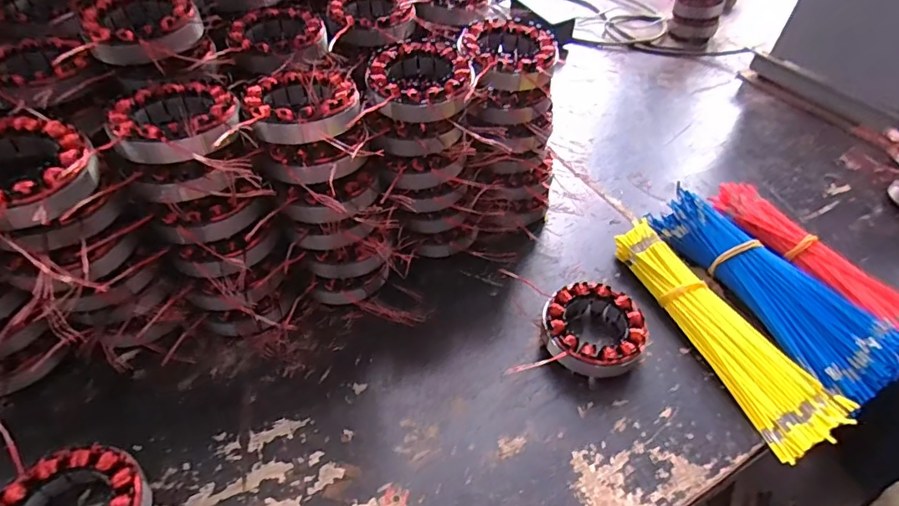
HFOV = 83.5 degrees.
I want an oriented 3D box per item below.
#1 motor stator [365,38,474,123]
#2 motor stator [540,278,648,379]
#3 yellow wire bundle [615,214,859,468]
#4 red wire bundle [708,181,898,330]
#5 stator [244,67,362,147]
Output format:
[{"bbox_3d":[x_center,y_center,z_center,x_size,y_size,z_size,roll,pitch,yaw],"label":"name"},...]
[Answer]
[{"bbox_3d":[-0.024,-0.145,0.421,0.085,0.026,0.096,4,46,-2],"label":"motor stator"},{"bbox_3d":[0.125,0.068,0.443,0.083,0.031,0.084,3,47,-3],"label":"motor stator"},{"bbox_3d":[0.245,0.062,0.460,0.069,0.032,0.237,-13,50,-17],"label":"yellow wire bundle"},{"bbox_3d":[0.377,0.010,0.521,0.061,0.034,0.246,-21,52,-23],"label":"red wire bundle"},{"bbox_3d":[-0.113,-0.116,0.391,0.082,0.028,0.093,-10,48,-15],"label":"stator"}]

